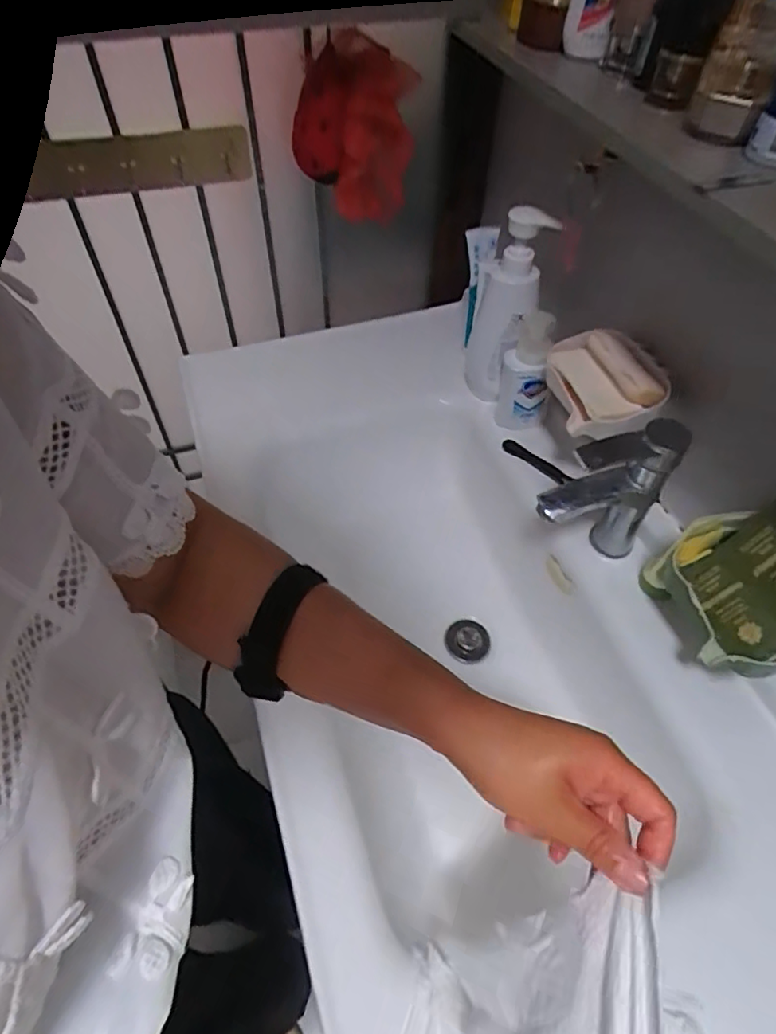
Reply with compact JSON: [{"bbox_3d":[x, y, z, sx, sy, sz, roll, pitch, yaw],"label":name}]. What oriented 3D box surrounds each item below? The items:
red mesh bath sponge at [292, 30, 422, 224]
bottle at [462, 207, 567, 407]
[{"bbox_3d":[-0.038,-0.432,0.650,0.138,0.145,0.122,-3,55,0],"label":"red mesh bath sponge"},{"bbox_3d":[0.144,-0.258,0.707,0.063,0.234,0.079,-1,52,-2],"label":"bottle"}]

